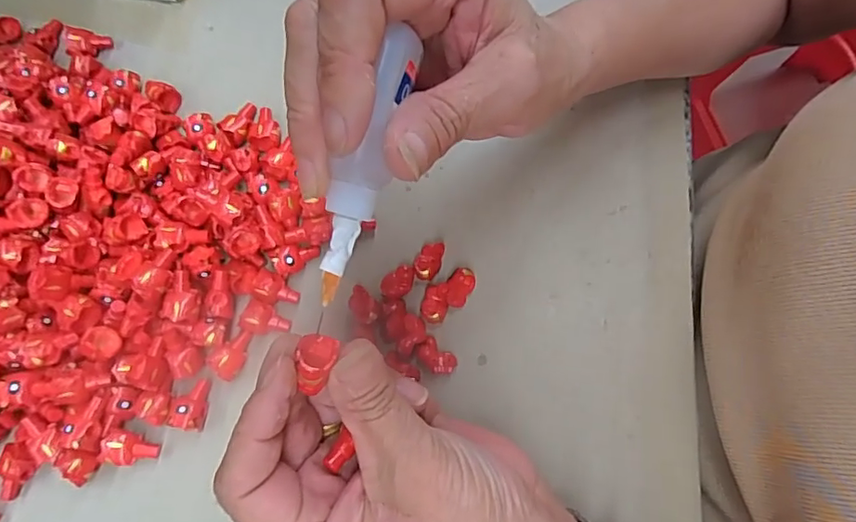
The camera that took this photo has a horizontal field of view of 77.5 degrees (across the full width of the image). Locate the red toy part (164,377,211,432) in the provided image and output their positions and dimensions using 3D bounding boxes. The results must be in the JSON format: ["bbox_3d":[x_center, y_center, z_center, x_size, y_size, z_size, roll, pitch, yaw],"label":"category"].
[{"bbox_3d":[-0.121,0.072,0.270,0.018,0.013,0.024,3,75,2],"label":"red toy part"}]

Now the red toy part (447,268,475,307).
[{"bbox_3d":[0.016,0.014,0.283,0.013,0.009,0.021,30,77,8],"label":"red toy part"}]

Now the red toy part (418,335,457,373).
[{"bbox_3d":[0.004,0.050,0.275,0.020,0.014,0.013,39,79,10],"label":"red toy part"}]

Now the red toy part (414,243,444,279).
[{"bbox_3d":[0.001,-0.001,0.285,0.013,0.007,0.022,25,77,7],"label":"red toy part"}]

